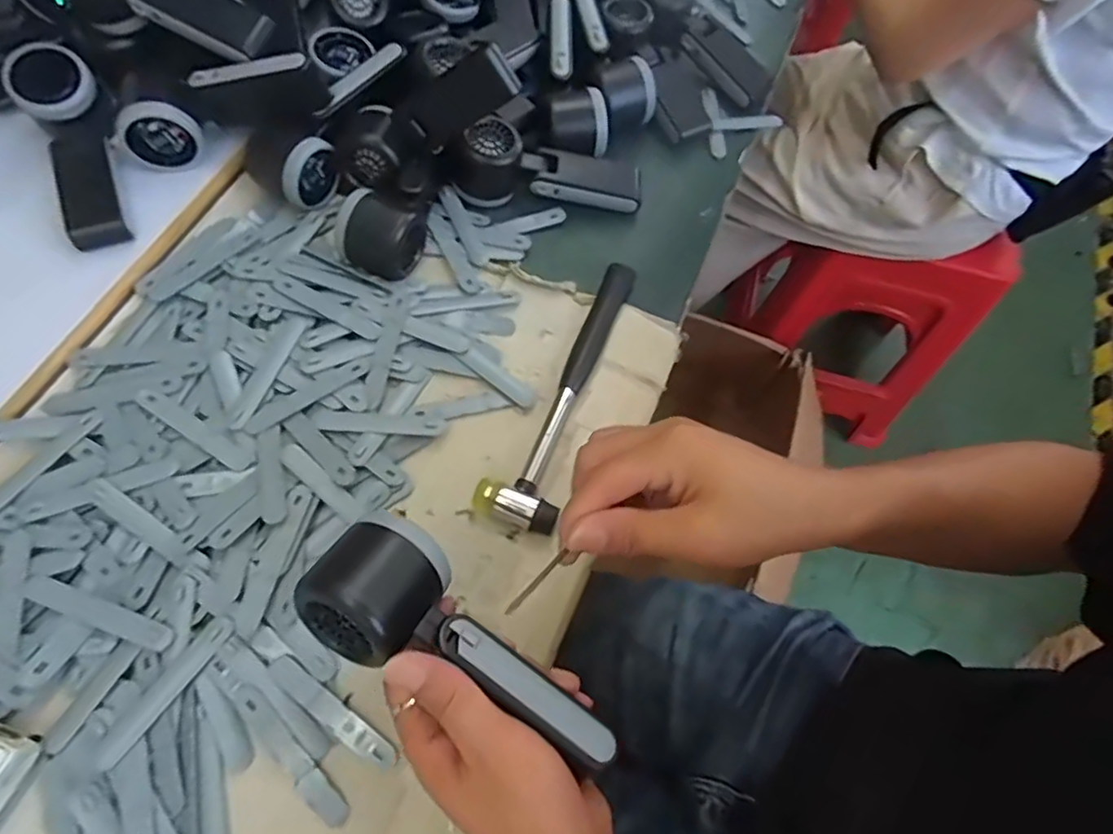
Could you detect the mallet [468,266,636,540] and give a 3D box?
[{"bbox_3d":[0.019,-0.022,0.468,0.058,0.022,0.234,26,66,9],"label":"mallet"}]

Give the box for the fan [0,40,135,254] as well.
[{"bbox_3d":[-0.376,-0.208,0.480,0.057,0.045,0.166,-19,86,-8],"label":"fan"}]

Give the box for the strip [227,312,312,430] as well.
[{"bbox_3d":[-0.213,-0.036,0.450,0.017,0.004,0.098,20,66,6],"label":"strip"}]

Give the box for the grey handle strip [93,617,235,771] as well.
[{"bbox_3d":[-0.233,0.162,0.364,0.016,0.008,0.094,33,68,12],"label":"grey handle strip"}]

